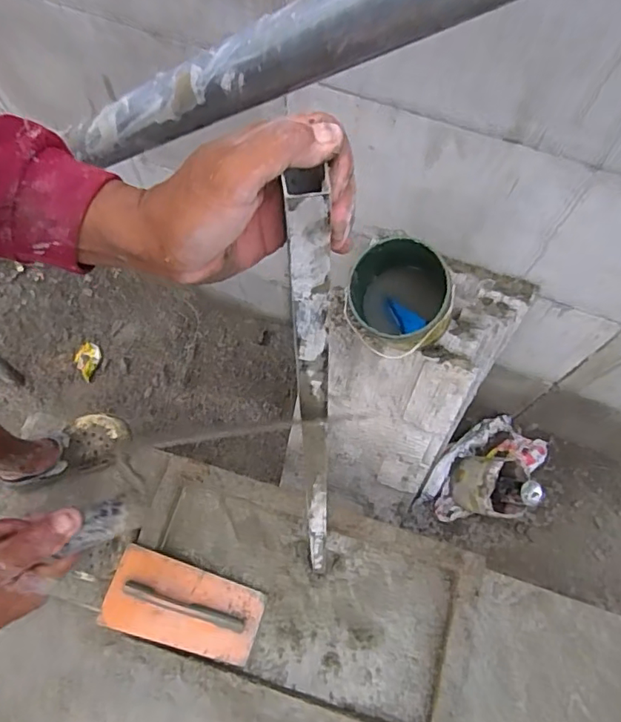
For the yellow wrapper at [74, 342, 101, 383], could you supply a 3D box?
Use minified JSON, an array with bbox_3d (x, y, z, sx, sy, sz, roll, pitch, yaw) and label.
[{"bbox_3d":[-0.754,-0.003,1.802,0.090,0.013,0.120,19,71,7],"label":"yellow wrapper"}]

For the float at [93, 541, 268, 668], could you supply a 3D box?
[{"bbox_3d":[-0.256,0.500,1.090,0.301,0.060,0.154,18,69,7],"label":"float"}]

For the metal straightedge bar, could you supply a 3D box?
[{"bbox_3d":[0.005,0.130,0.654,0.027,0.854,0.033,-4,57,-1],"label":"metal straightedge bar"}]

